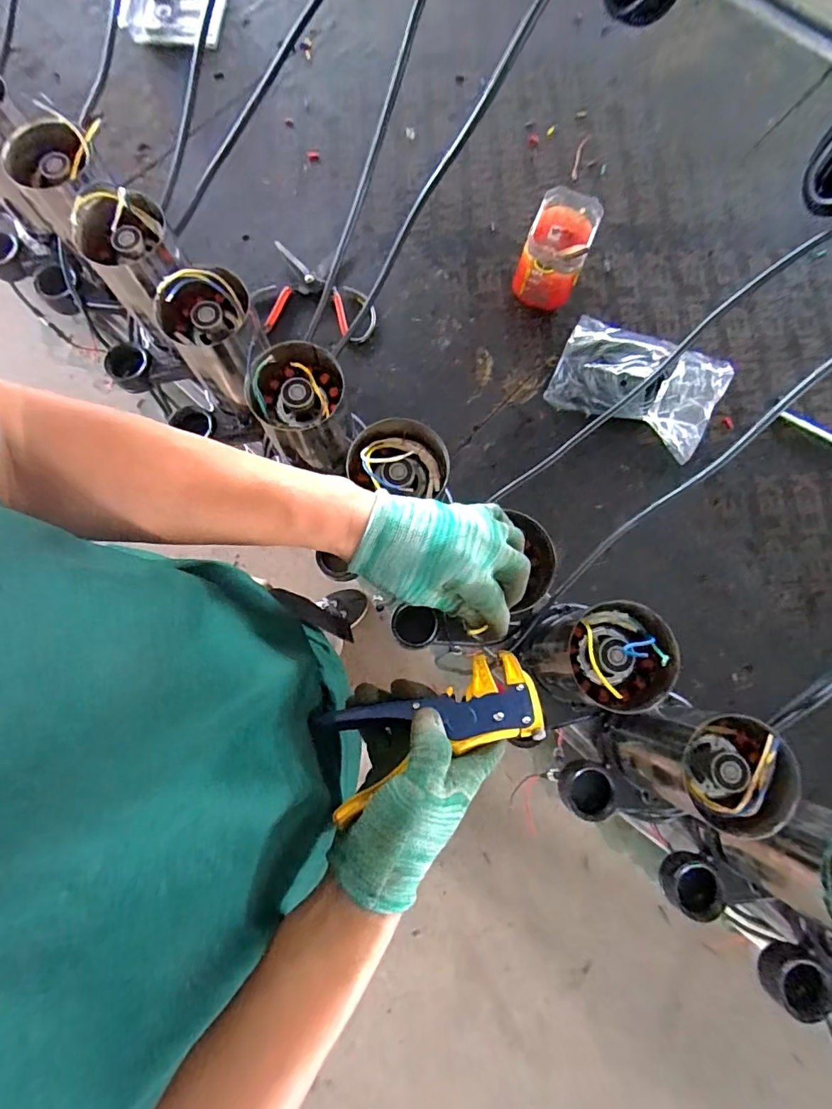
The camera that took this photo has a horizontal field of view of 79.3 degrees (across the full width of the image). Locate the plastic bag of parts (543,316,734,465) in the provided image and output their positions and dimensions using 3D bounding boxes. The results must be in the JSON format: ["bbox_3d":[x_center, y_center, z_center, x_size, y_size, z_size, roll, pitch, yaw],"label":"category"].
[{"bbox_3d":[0.283,-0.221,0.642,0.202,0.042,0.132,26,79,6],"label":"plastic bag of parts"}]

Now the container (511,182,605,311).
[{"bbox_3d":[0.180,-0.388,0.649,0.081,0.098,0.102,22,79,6],"label":"container"}]

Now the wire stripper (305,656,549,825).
[{"bbox_3d":[0.012,0.129,0.384,0.162,0.024,0.066,-19,50,-6],"label":"wire stripper"}]

